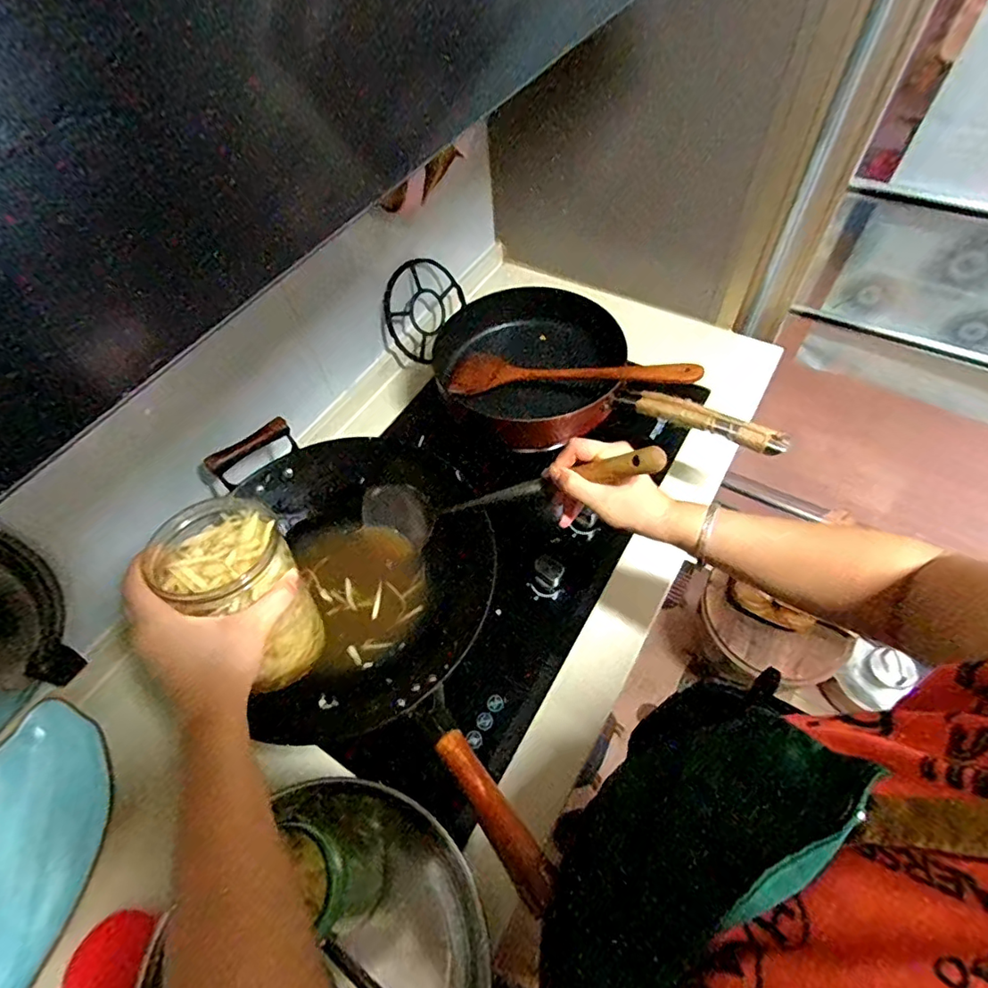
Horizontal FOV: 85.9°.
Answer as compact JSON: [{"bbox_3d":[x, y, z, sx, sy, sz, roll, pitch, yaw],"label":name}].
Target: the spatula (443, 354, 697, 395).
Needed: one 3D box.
[{"bbox_3d":[0.101,-0.171,0.763,0.366,0.017,0.083,7,57,28],"label":"spatula"}]

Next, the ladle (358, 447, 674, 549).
[{"bbox_3d":[-0.012,-0.004,0.568,0.399,0.078,0.060,-15,44,47],"label":"ladle"}]

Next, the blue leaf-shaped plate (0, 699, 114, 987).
[{"bbox_3d":[-0.499,0.375,0.569,0.129,0.027,0.275,17,47,-27],"label":"blue leaf-shaped plate"}]

